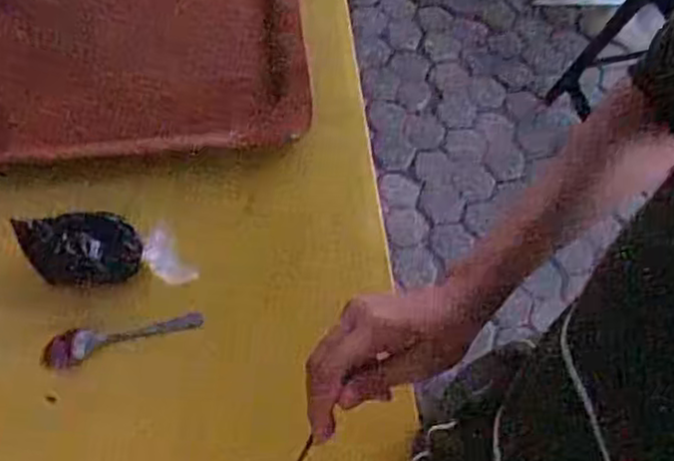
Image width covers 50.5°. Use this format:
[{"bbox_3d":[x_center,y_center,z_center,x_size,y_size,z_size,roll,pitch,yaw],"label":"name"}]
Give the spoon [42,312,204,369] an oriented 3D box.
[{"bbox_3d":[-0.187,0.089,0.626,0.134,0.011,0.028,-16,64,-13],"label":"spoon"}]

